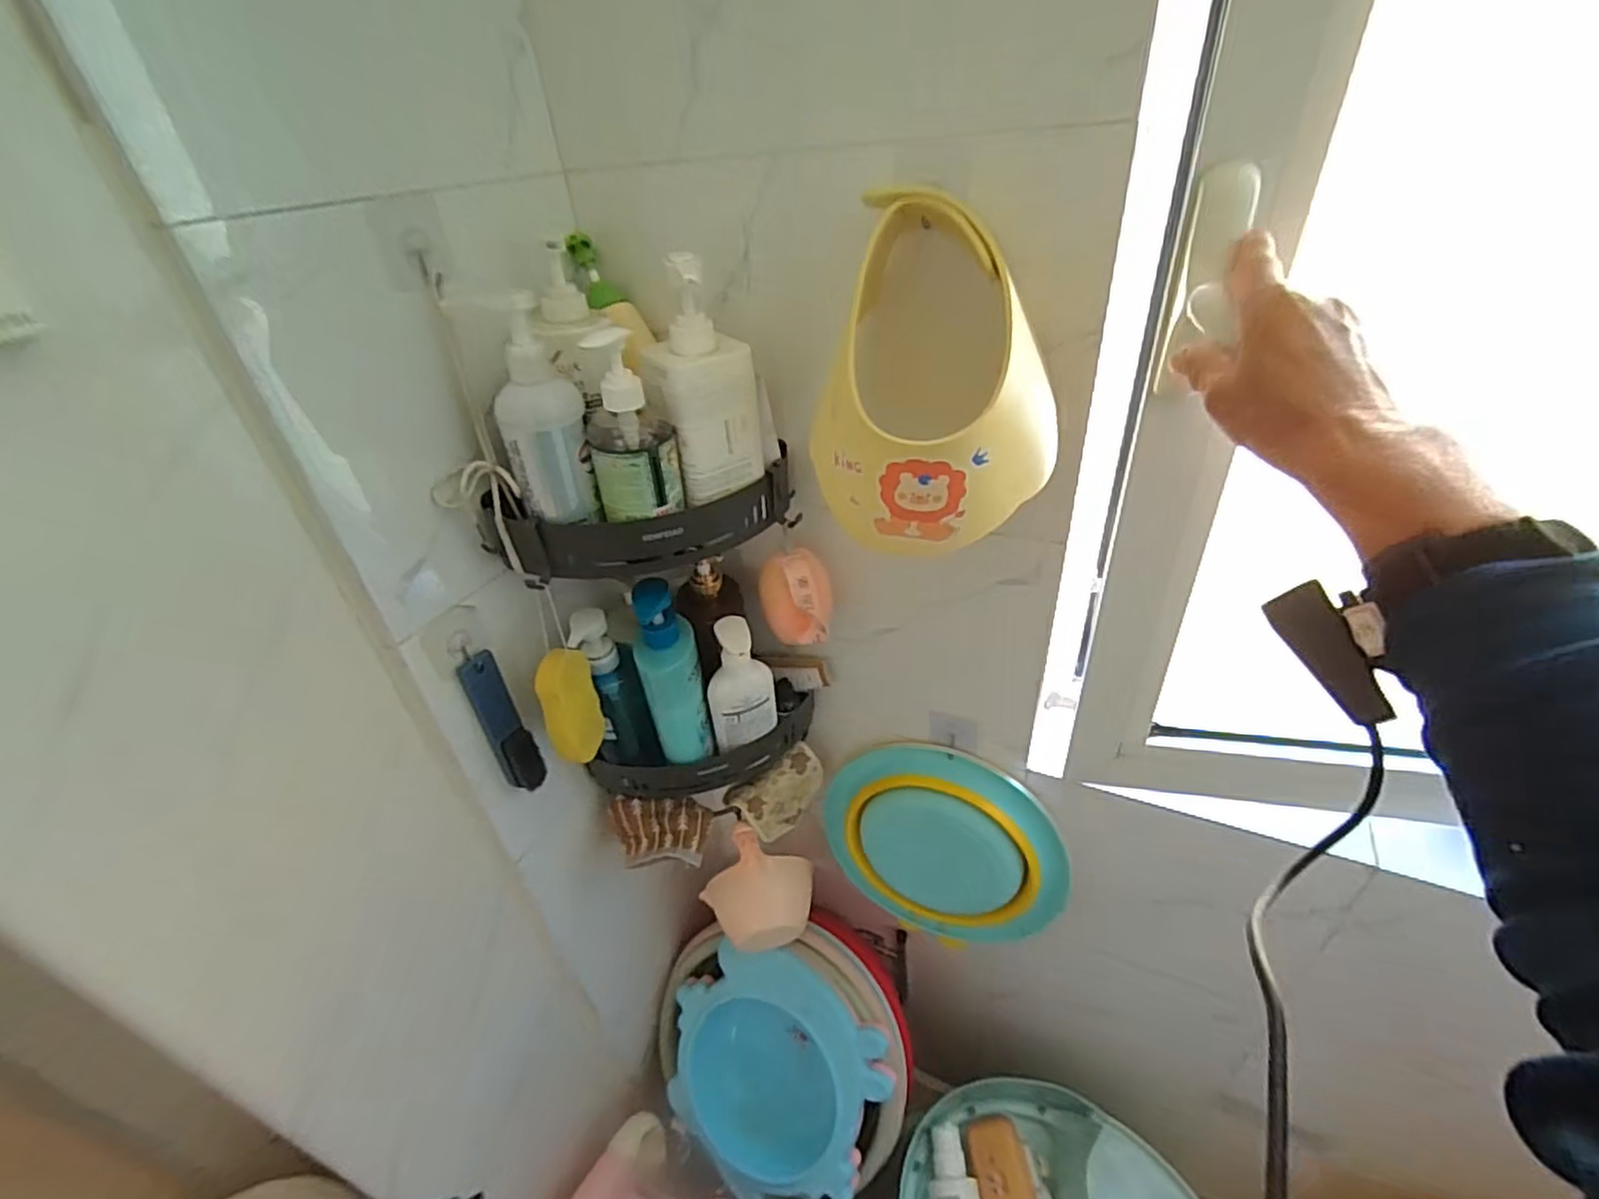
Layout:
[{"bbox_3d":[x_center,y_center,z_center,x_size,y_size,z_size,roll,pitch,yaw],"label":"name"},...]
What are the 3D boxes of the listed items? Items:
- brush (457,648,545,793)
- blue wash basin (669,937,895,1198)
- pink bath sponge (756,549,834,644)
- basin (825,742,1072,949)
[{"bbox_3d":[-0.283,0.120,0.645,0.036,0.159,0.023,-25,39,-25],"label":"brush"},{"bbox_3d":[-0.037,0.678,0.980,0.309,0.322,0.073,21,6,27],"label":"blue wash basin"},{"bbox_3d":[-0.003,-0.004,0.692,0.071,0.088,0.049,3,36,12],"label":"pink bath sponge"},{"bbox_3d":[0.176,0.313,0.848,0.291,0.279,0.067,12,39,23],"label":"basin"}]

